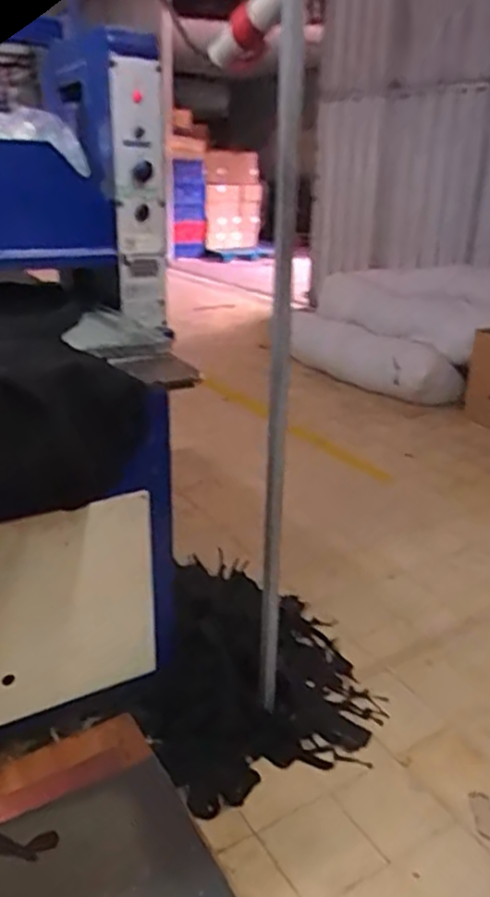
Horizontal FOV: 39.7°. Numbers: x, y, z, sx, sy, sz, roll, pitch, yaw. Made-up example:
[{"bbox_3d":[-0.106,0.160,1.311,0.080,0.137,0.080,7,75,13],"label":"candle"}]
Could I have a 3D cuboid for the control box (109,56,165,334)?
[{"bbox_3d":[-0.219,-0.510,1.384,0.096,0.489,0.088,-5,25,-11],"label":"control box"}]

